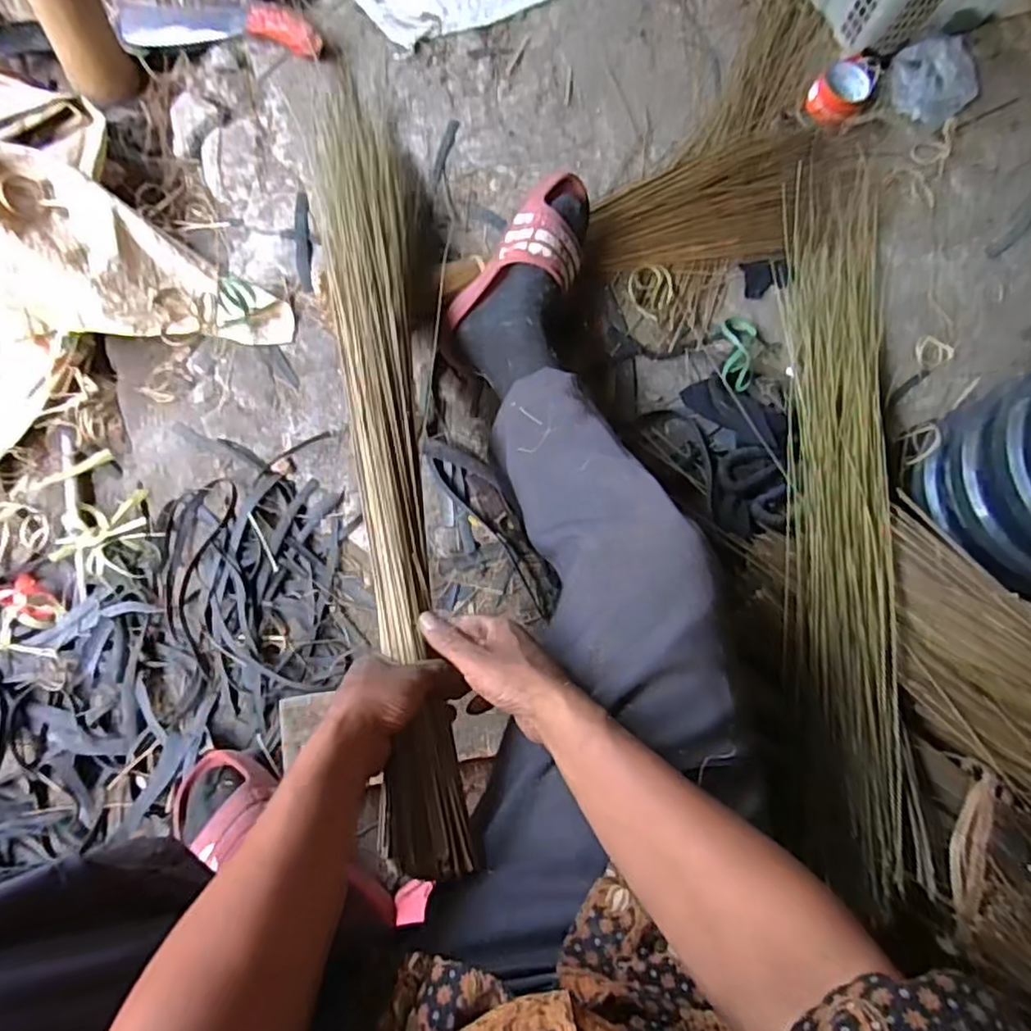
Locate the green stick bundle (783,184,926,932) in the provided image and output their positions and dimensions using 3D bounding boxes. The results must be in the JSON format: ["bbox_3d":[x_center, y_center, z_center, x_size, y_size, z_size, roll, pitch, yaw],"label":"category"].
[{"bbox_3d":[0.407,-0.078,0.790,0.152,0.066,0.929,11,65,-1],"label":"green stick bundle"}]

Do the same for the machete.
[{"bbox_3d":[-0.418,-0.691,0.914,0.320,0.027,0.085,12,80,12],"label":"machete"}]

